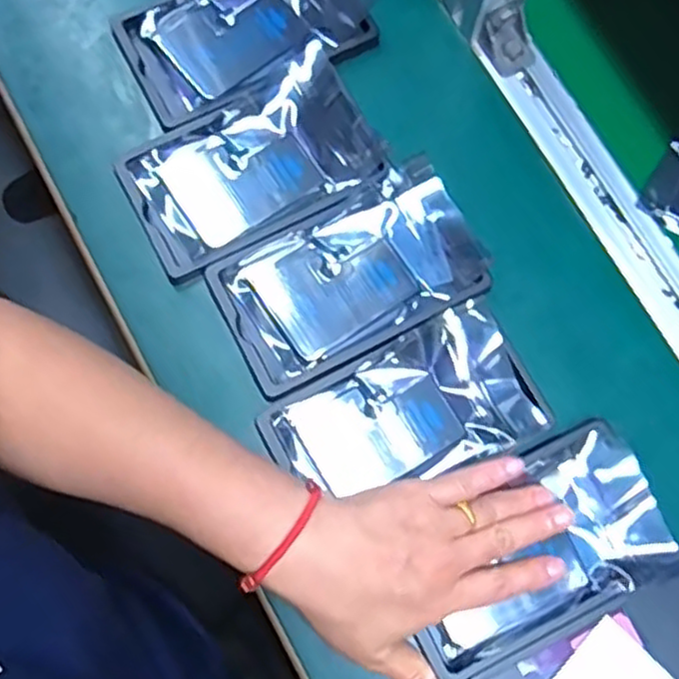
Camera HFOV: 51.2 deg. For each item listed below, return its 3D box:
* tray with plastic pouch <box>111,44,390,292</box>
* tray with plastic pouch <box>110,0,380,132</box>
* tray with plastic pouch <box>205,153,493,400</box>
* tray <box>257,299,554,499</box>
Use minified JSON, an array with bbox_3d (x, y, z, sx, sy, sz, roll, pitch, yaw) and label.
[{"bbox_3d":[-0.057,-0.112,0.456,0.157,0.017,0.094,-31,80,-7],"label":"tray with plastic pouch"},{"bbox_3d":[-0.060,-0.213,0.479,0.164,0.016,0.100,-30,80,-7],"label":"tray with plastic pouch"},{"bbox_3d":[0.007,-0.039,0.449,0.161,0.017,0.094,-28,80,-6],"label":"tray with plastic pouch"},{"bbox_3d":[0.041,0.048,0.427,0.156,0.011,0.088,-29,80,-6],"label":"tray"}]

